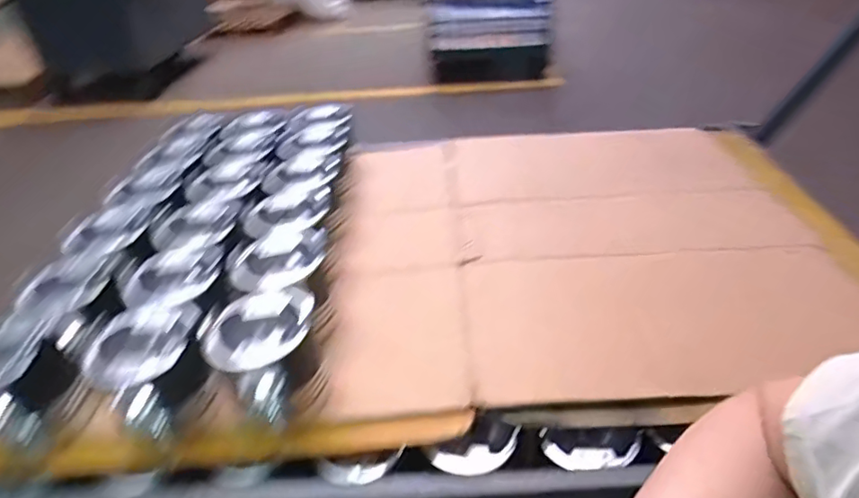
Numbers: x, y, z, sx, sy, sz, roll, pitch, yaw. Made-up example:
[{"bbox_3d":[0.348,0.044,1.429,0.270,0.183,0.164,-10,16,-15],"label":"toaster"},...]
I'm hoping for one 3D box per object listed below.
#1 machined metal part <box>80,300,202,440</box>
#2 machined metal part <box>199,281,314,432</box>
[{"bbox_3d":[-0.269,0.116,0.560,0.099,0.086,0.105,-2,36,2],"label":"machined metal part"},{"bbox_3d":[-0.158,0.110,0.564,0.099,0.094,0.099,-2,36,2],"label":"machined metal part"}]

